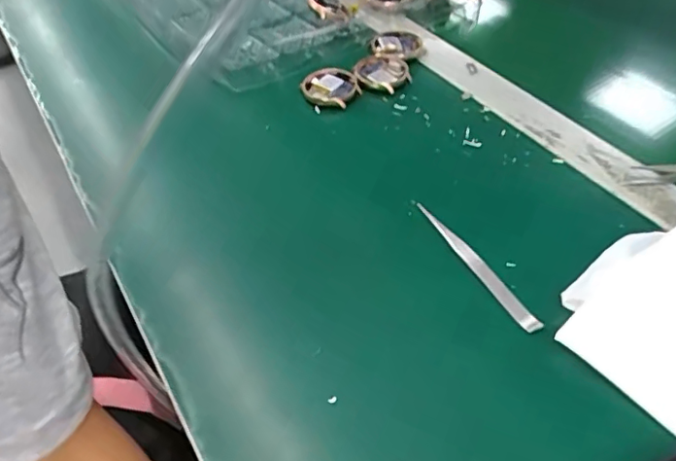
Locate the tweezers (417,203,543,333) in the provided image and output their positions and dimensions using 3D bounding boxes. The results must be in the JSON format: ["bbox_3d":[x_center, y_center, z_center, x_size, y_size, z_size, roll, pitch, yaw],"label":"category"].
[{"bbox_3d":[0.082,0.019,0.338,0.011,0.008,0.113,-22,50,-17],"label":"tweezers"}]

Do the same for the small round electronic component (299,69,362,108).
[{"bbox_3d":[-0.006,-0.120,0.468,0.045,0.009,0.044,-1,47,1],"label":"small round electronic component"}]

